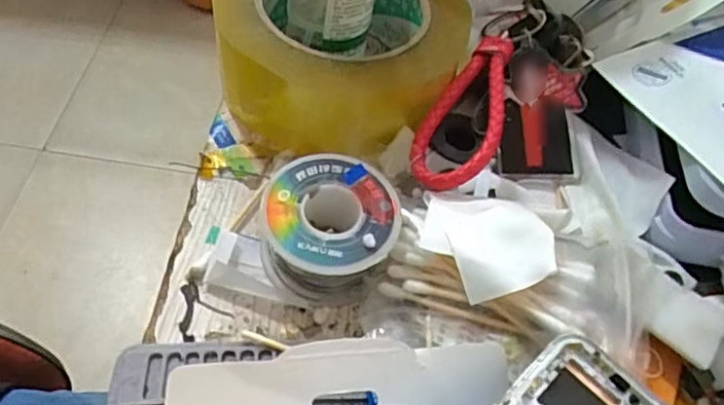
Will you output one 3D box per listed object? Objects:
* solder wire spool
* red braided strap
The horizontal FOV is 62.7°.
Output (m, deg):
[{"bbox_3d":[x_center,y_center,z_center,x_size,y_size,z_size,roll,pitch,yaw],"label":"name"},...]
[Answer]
[{"bbox_3d":[-0.014,0.009,0.241,0.055,0.028,0.052,4,55,-6],"label":"solder wire spool"},{"bbox_3d":[0.049,-0.045,0.267,0.034,0.013,0.090,18,58,12],"label":"red braided strap"}]

